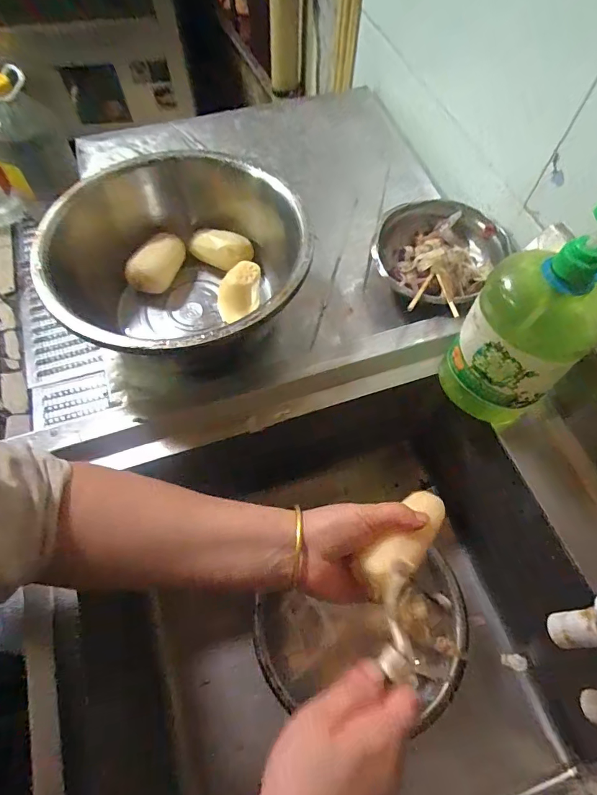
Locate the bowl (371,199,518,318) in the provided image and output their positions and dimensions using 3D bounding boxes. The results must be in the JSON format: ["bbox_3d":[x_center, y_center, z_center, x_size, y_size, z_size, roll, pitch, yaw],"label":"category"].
[{"bbox_3d":[0.205,-0.219,0.650,0.195,0.058,0.173,-37,70,-18],"label":"bowl"}]

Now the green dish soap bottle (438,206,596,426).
[{"bbox_3d":[0.232,-0.071,0.432,0.107,0.268,0.077,21,64,9],"label":"green dish soap bottle"}]

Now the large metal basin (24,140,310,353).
[{"bbox_3d":[-0.152,-0.168,0.581,0.304,0.152,0.322,1,63,-1],"label":"large metal basin"}]

